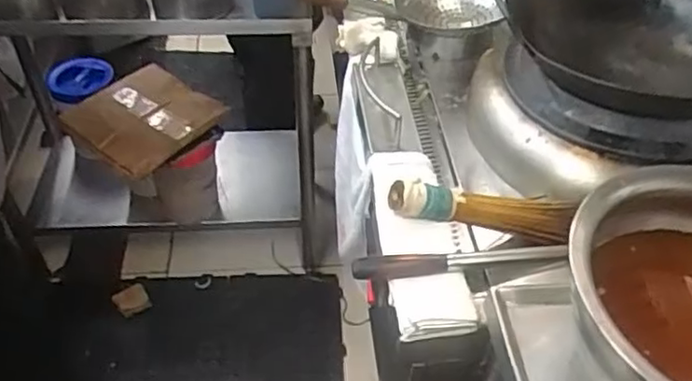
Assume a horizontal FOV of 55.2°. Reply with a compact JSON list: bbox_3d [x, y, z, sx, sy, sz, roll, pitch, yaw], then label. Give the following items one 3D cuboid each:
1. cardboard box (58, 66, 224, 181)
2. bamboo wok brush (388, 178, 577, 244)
[{"bbox_3d":[-0.480,-0.182,1.576,0.336,0.055,0.284,34,51,27],"label":"cardboard box"},{"bbox_3d":[0.192,0.027,0.925,0.272,0.064,0.045,9,41,-20],"label":"bamboo wok brush"}]

